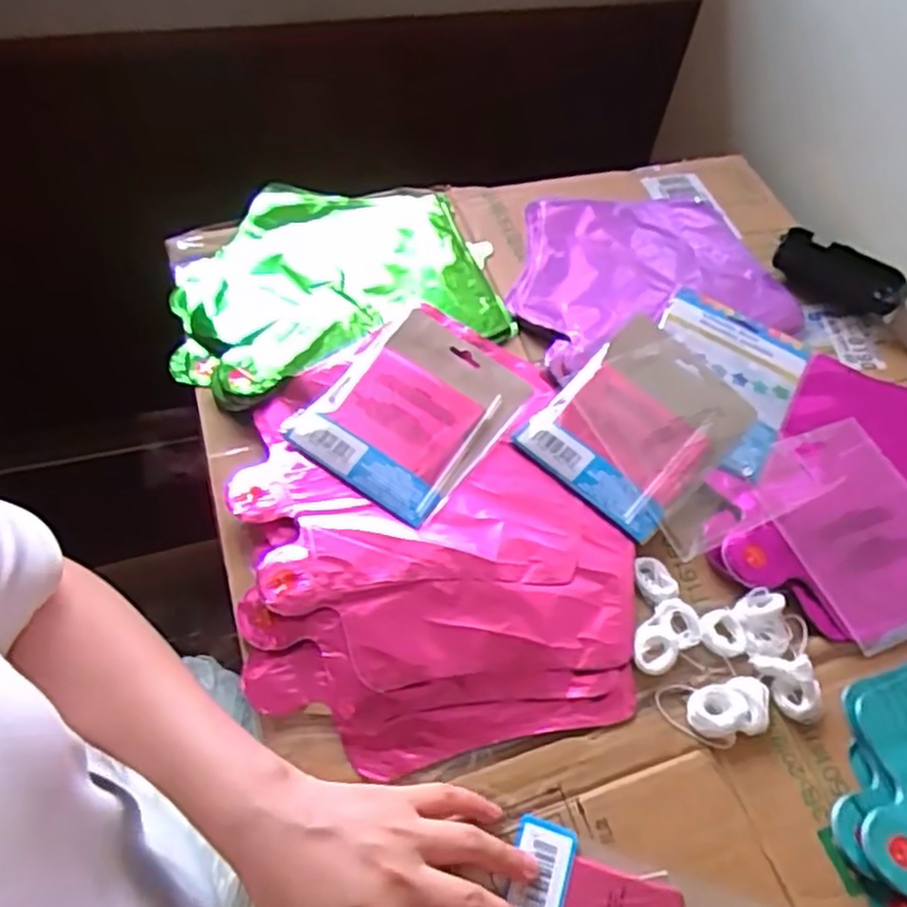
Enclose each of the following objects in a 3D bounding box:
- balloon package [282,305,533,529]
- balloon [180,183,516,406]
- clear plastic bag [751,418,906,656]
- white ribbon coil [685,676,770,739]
[{"bbox_3d":[-0.027,-0.036,0.519,0.117,0.012,0.156,32,62,17],"label":"balloon package"},{"bbox_3d":[-0.102,-0.144,0.598,0.253,0.041,0.208,-19,60,-14],"label":"balloon"},{"bbox_3d":[0.278,0.047,0.492,0.117,0.020,0.149,-17,63,-18],"label":"clear plastic bag"},{"bbox_3d":[0.160,0.146,0.423,0.048,0.010,0.031,-4,58,-5],"label":"white ribbon coil"}]

